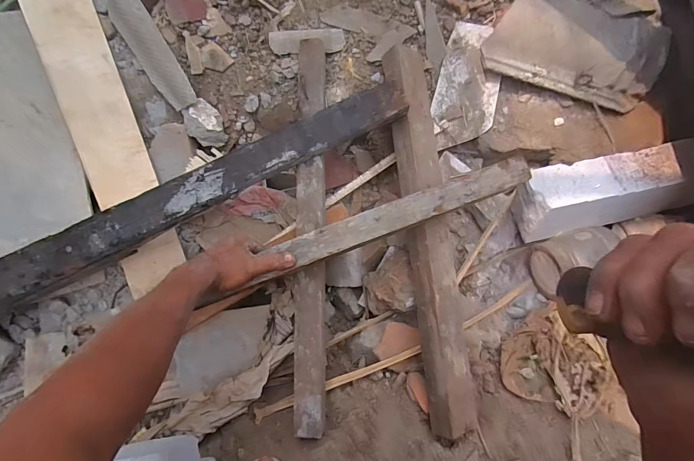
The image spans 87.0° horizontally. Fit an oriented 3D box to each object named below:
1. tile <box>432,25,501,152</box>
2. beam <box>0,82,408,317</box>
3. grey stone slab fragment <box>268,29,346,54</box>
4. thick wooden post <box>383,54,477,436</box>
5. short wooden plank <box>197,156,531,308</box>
[{"bbox_3d":[0.211,-0.246,0.634,0.104,0.010,0.205,12,97,7],"label":"tile"},{"bbox_3d":[-0.367,0.027,0.514,1.011,0.064,0.070,-27,77,-6],"label":"beam"},{"bbox_3d":[-0.069,-0.326,0.629,0.127,0.008,0.039,-2,97,-2],"label":"grey stone slab fragment"},{"bbox_3d":[0.127,-0.007,0.564,0.067,0.072,0.591,-6,76,0],"label":"thick wooden post"},{"bbox_3d":[0.053,-0.013,0.492,0.404,0.016,0.041,-21,76,-3],"label":"short wooden plank"}]

